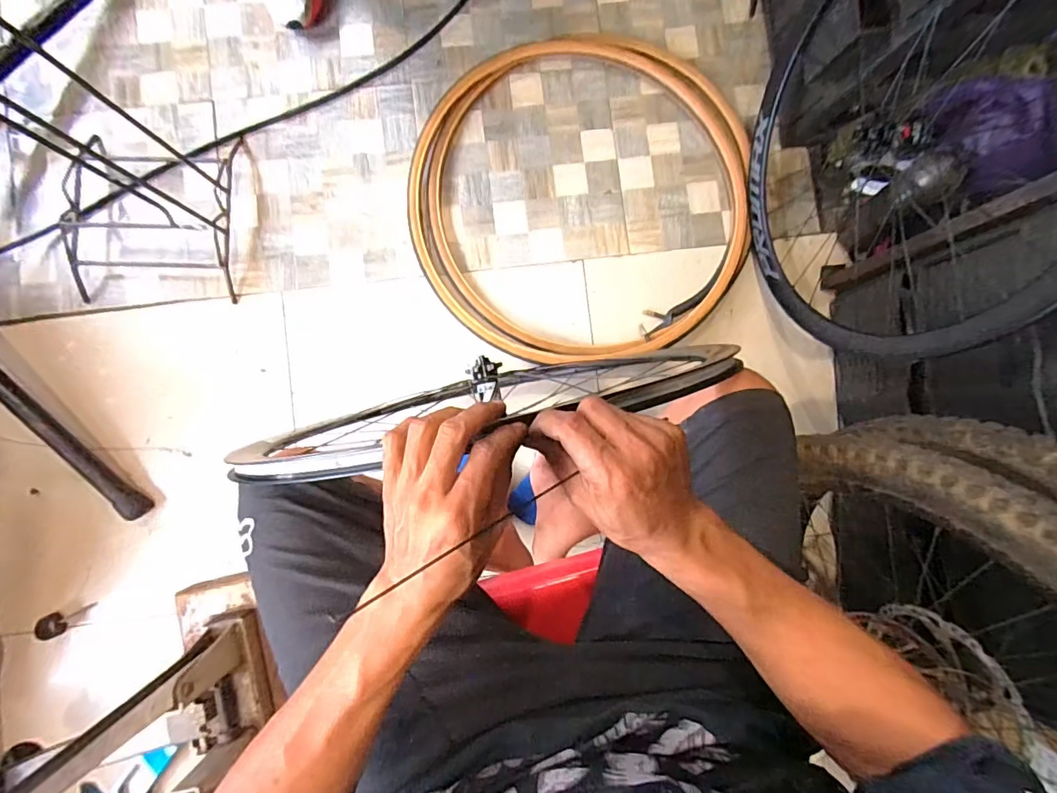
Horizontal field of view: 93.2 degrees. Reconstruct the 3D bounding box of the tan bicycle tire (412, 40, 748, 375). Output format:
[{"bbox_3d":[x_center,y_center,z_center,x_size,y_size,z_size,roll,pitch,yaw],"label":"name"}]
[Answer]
[{"bbox_3d":[0.105,-0.410,0.997,0.676,0.060,0.679,0,88,-3],"label":"tan bicycle tire"}]

